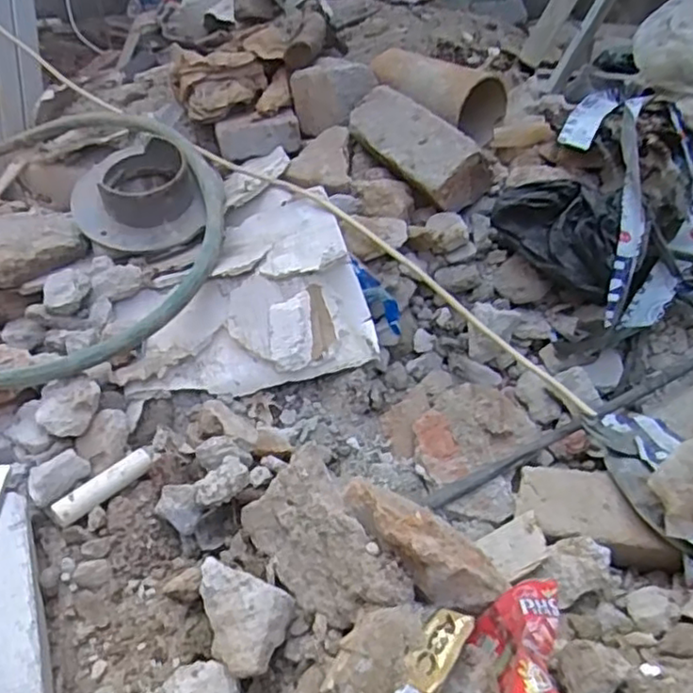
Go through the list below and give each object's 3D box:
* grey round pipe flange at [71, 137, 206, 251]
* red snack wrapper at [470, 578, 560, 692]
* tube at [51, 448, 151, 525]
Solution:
[{"bbox_3d":[-0.252,-0.182,0.804,0.144,0.085,0.147,-10,39,-19],"label":"grey round pipe flange"},{"bbox_3d":[0.109,0.200,0.427,0.045,0.053,0.104,8,37,5],"label":"red snack wrapper"},{"bbox_3d":[-0.218,0.125,0.608,0.020,0.016,0.092,30,43,30],"label":"tube"}]

